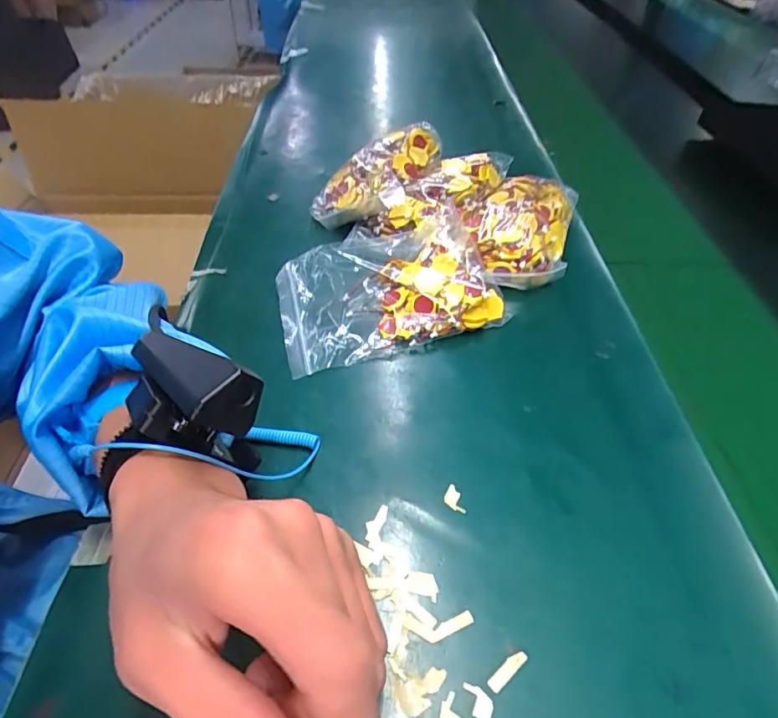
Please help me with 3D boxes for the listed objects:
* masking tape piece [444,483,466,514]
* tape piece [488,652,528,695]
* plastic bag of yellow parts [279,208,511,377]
[{"bbox_3d":[0.037,0.081,0.282,0.010,0.004,0.017,-8,53,-9],"label":"masking tape piece"},{"bbox_3d":[0.054,0.142,0.225,0.022,0.004,0.006,-33,54,-24],"label":"tape piece"},{"bbox_3d":[-0.002,-0.052,0.384,0.165,0.035,0.110,-13,48,-8],"label":"plastic bag of yellow parts"}]

